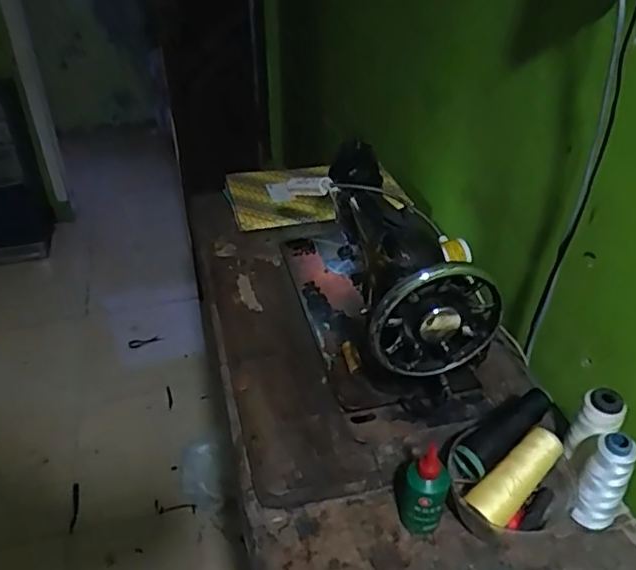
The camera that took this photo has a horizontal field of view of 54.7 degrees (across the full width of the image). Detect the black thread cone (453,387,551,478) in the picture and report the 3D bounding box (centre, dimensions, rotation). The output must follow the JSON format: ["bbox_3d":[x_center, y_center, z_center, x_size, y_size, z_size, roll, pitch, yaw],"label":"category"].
[{"bbox_3d":[0.191,0.152,0.627,0.121,0.044,0.036,-36,48,-13],"label":"black thread cone"}]

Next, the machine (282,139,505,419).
[{"bbox_3d":[0.066,-0.038,0.788,0.167,0.204,0.381,-8,39,-9],"label":"machine"}]

